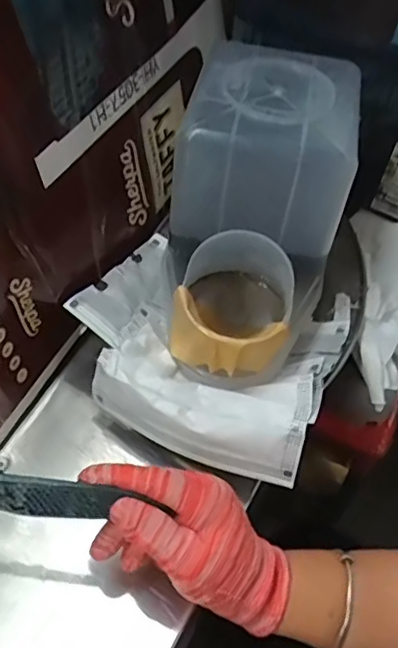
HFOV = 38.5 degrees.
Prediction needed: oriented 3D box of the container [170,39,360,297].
[{"bbox_3d":[0.060,-0.144,0.480,0.133,0.113,0.153,13,50,9],"label":"container"}]

